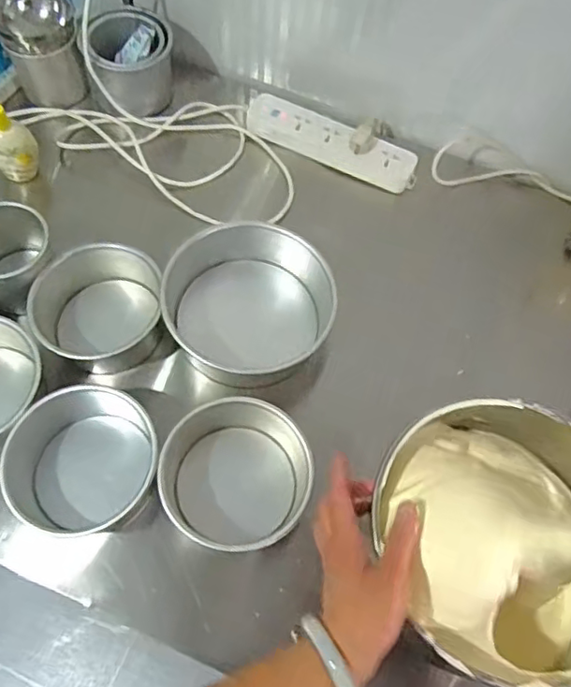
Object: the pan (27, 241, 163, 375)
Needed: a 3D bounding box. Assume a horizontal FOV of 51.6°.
[{"bbox_3d":[-0.233,-0.042,0.735,0.157,0.073,0.141,-15,66,-10],"label":"pan"}]

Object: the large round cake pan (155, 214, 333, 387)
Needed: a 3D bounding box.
[{"bbox_3d":[-0.055,-0.053,0.742,0.184,0.085,0.177,1,64,-3],"label":"large round cake pan"}]

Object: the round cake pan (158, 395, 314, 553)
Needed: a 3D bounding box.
[{"bbox_3d":[-0.054,0.150,0.657,0.154,0.075,0.158,1,64,-3],"label":"round cake pan"}]

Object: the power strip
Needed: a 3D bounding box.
[{"bbox_3d":[0.067,-0.305,0.902,0.274,0.040,0.069,27,66,9],"label":"power strip"}]

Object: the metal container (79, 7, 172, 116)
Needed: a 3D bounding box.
[{"bbox_3d":[-0.236,-0.424,0.898,0.135,0.108,0.110,-12,66,-9],"label":"metal container"}]

